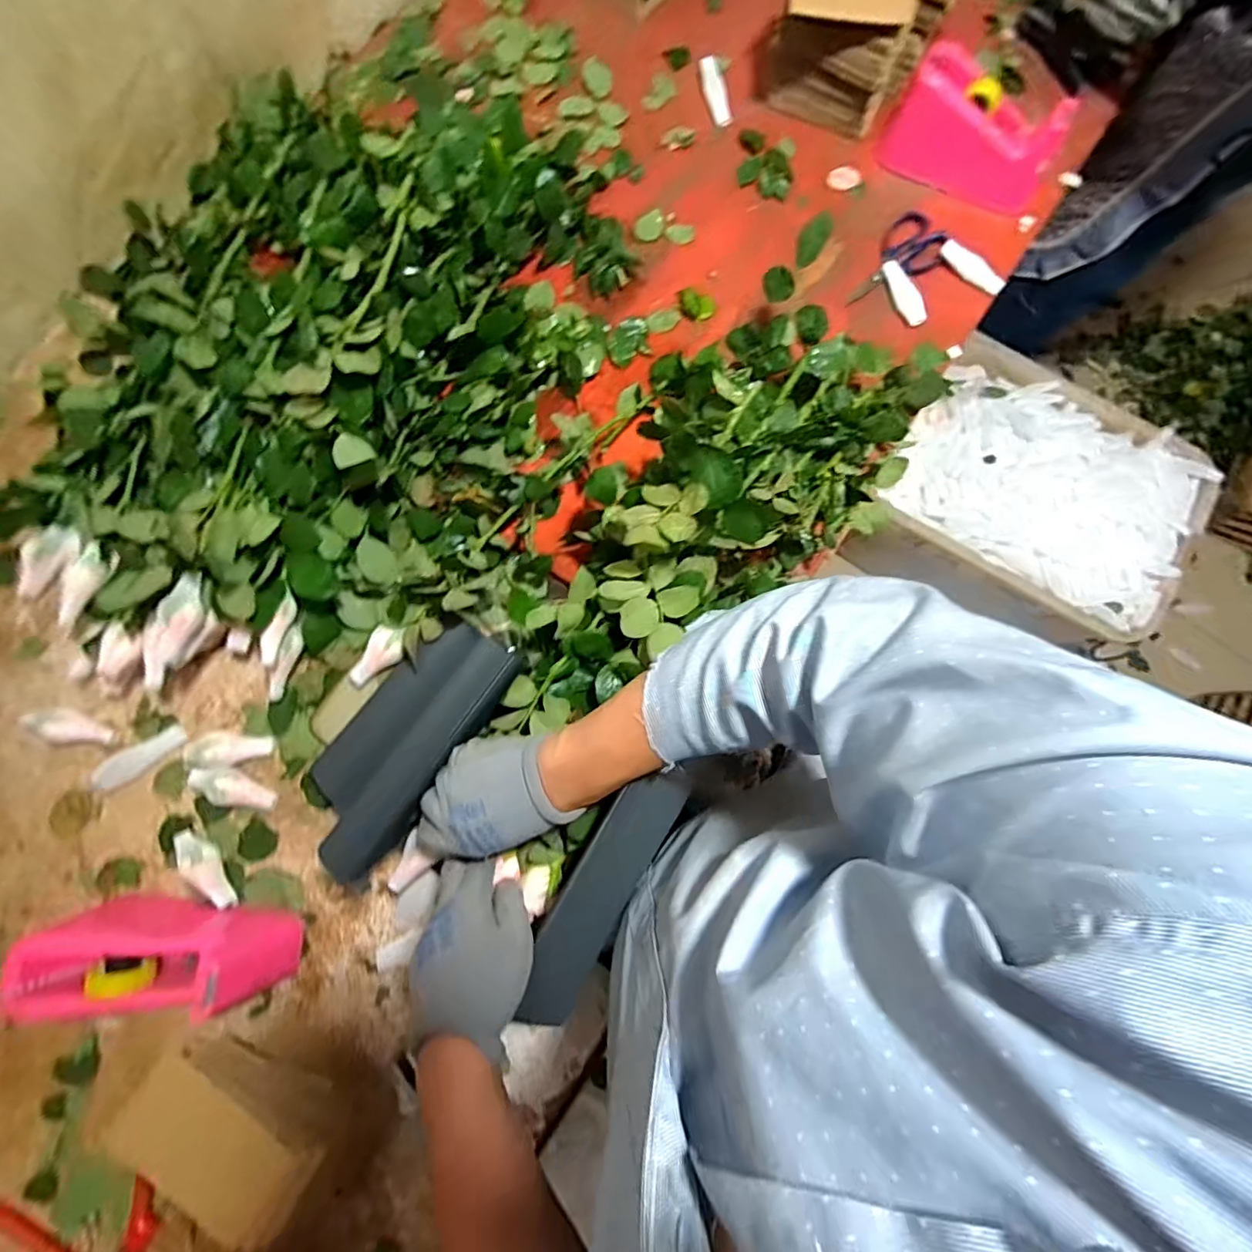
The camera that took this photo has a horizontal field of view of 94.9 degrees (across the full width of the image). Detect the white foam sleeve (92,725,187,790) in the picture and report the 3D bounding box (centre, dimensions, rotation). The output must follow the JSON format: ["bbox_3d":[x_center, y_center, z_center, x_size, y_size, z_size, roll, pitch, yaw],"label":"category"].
[{"bbox_3d":[-0.509,0.140,0.598,0.091,0.010,0.030,-32,82,-7],"label":"white foam sleeve"}]

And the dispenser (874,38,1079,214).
[{"bbox_3d":[0.438,-0.616,0.731,0.204,0.099,0.072,25,80,3],"label":"dispenser"}]

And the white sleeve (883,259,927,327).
[{"bbox_3d":[0.349,-0.420,0.724,0.026,0.026,0.095,-20,81,-5],"label":"white sleeve"}]

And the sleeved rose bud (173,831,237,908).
[{"bbox_3d":[-0.414,0.240,0.567,0.023,0.028,0.085,-33,82,-7],"label":"sleeved rose bud"}]

